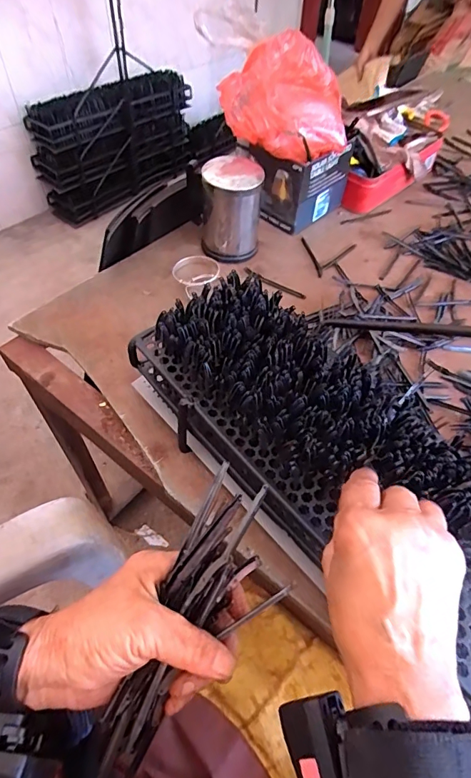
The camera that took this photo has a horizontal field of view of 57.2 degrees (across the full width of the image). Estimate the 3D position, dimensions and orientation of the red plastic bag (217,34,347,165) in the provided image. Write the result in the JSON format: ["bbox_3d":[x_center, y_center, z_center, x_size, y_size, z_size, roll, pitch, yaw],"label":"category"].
[{"bbox_3d":[0.072,-0.394,0.584,0.169,0.112,0.136,8,52,4],"label":"red plastic bag"}]

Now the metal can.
[{"bbox_3d":[-0.006,-0.252,0.609,0.081,0.113,0.090,0,52,-2],"label":"metal can"}]

